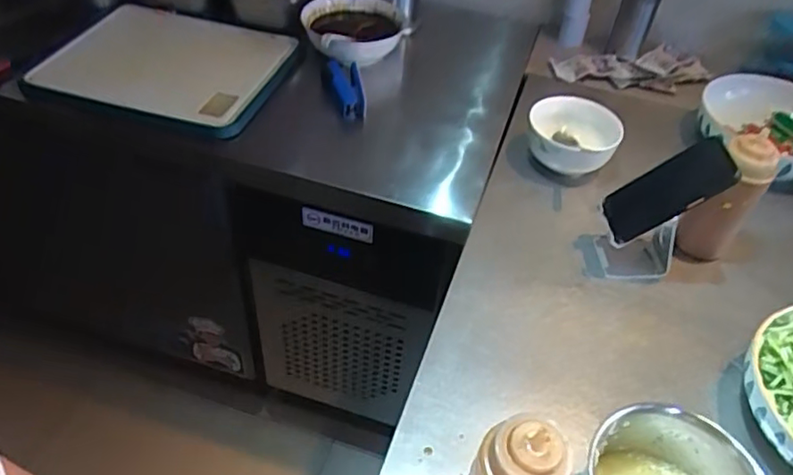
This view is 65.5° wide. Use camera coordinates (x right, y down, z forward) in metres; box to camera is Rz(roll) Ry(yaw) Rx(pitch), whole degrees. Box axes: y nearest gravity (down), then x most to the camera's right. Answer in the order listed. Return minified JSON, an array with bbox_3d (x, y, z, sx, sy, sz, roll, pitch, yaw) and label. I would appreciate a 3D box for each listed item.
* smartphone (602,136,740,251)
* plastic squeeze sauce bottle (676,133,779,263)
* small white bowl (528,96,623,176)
[{"bbox_3d":[0.307,-0.054,0.709,0.013,0.150,0.067,26,40,-39],"label":"smartphone"},{"bbox_3d":[0.390,-0.034,0.745,0.066,0.176,0.080,32,49,25],"label":"plastic squeeze sauce bottle"},{"bbox_3d":[0.252,-0.138,0.900,0.126,0.082,0.115,3,43,-3],"label":"small white bowl"}]

